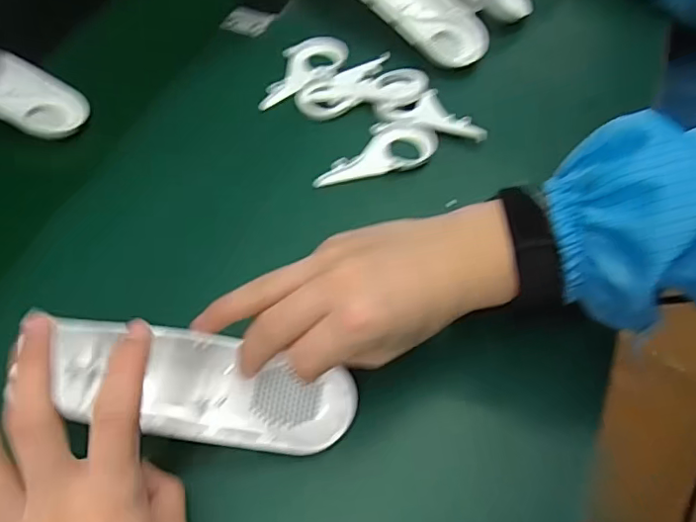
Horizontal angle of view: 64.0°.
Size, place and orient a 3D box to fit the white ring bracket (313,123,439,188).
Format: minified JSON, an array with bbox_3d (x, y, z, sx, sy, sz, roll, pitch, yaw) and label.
[{"bbox_3d":[0.021,-0.083,0.429,0.096,0.013,0.045,-9,57,-7],"label":"white ring bracket"}]

